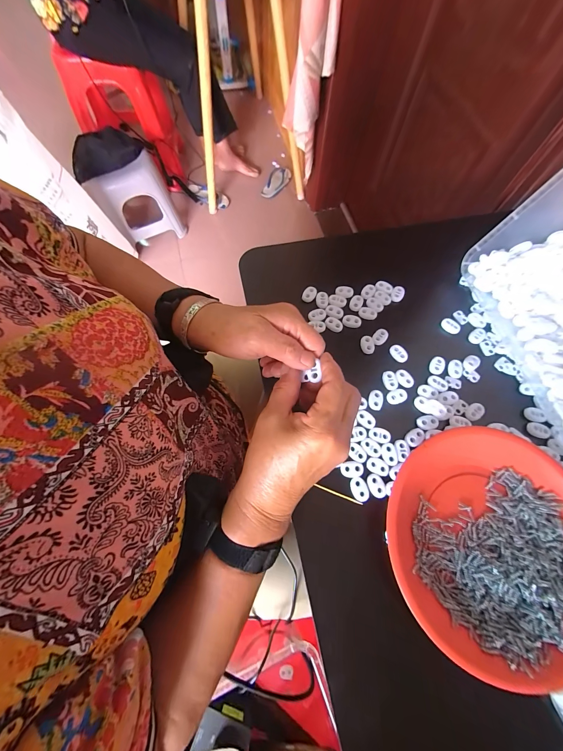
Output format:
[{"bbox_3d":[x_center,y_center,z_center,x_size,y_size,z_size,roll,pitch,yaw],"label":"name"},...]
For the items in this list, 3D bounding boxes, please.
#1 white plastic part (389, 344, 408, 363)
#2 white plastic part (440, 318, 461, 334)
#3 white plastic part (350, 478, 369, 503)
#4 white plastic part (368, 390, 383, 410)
[{"bbox_3d":[0.138,-0.026,0.326,0.015,0.004,0.023,-41,76,-14],"label":"white plastic part"},{"bbox_3d":[0.209,-0.061,0.343,0.023,0.006,0.016,37,73,11],"label":"white plastic part"},{"bbox_3d":[0.078,0.113,0.274,0.014,0.004,0.024,-22,72,-9],"label":"white plastic part"},{"bbox_3d":[0.104,0.027,0.306,0.017,0.004,0.022,14,71,4],"label":"white plastic part"}]

